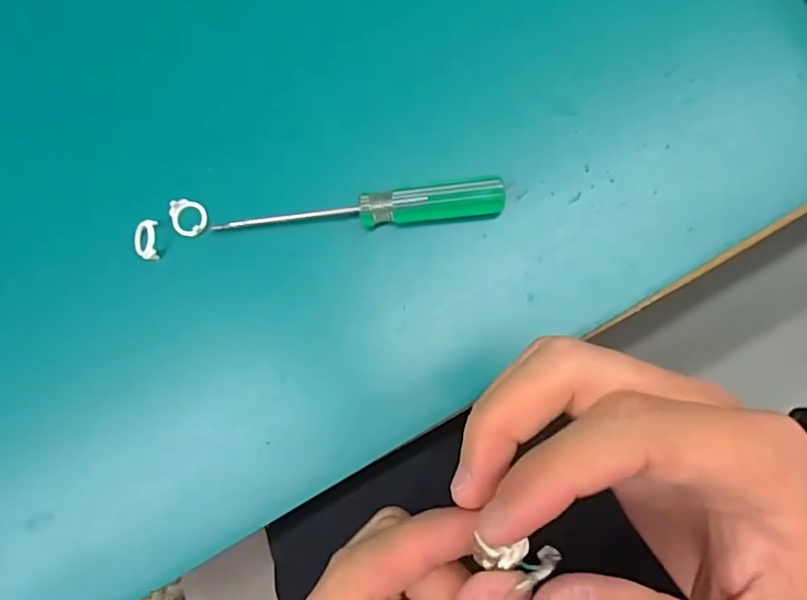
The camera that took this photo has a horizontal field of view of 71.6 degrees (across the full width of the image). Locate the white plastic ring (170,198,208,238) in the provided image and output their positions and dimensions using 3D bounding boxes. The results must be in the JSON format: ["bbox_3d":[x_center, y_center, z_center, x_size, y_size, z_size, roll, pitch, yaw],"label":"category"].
[{"bbox_3d":[-0.090,-0.034,0.233,0.016,0.004,0.016,-1,82,5],"label":"white plastic ring"}]

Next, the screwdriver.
[{"bbox_3d":[-0.014,-0.034,0.219,0.108,0.017,0.013,-9,81,4],"label":"screwdriver"}]

